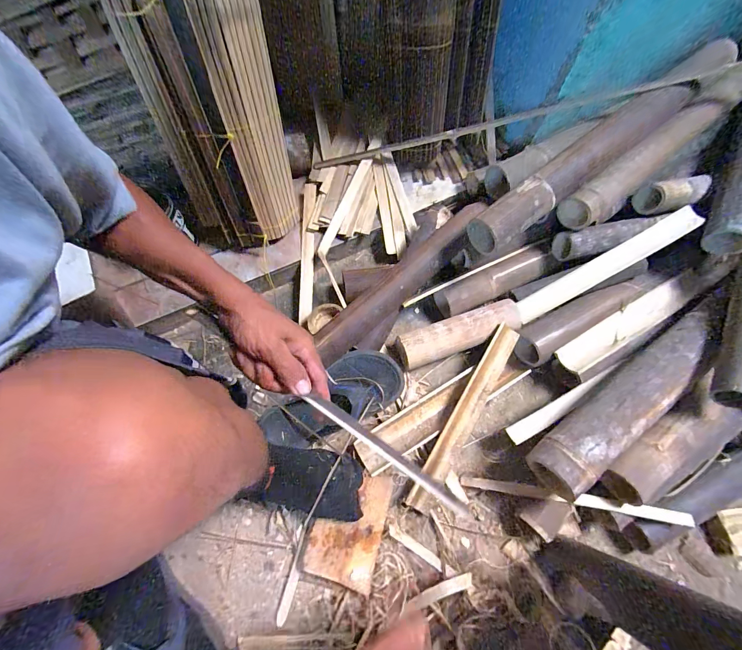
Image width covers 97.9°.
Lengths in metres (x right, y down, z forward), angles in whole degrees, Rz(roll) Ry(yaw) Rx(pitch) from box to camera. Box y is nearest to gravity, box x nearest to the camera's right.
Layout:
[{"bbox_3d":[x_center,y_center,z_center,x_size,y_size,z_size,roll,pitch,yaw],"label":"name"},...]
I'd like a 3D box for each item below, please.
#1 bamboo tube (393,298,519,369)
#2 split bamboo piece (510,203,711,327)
[{"bbox_3d":[0.171,0.019,0.638,0.250,0.055,0.064,-18,70,-7],"label":"bamboo tube"},{"bbox_3d":[0.450,-0.112,0.622,0.358,0.013,0.045,-31,68,7],"label":"split bamboo piece"}]

